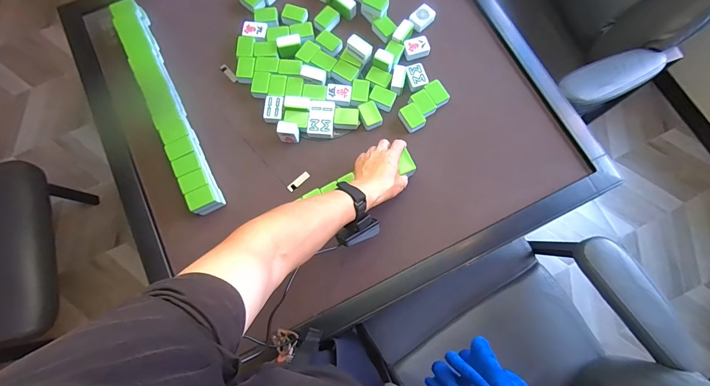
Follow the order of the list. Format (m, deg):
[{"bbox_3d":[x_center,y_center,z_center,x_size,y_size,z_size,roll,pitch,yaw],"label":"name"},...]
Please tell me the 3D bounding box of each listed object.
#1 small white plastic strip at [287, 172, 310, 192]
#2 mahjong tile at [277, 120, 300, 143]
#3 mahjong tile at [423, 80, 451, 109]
[{"bbox_3d":[-0.116,-0.023,0.685,0.052,0.006,0.013,-41,80,-9],"label":"small white plastic strip"},{"bbox_3d":[-0.134,-0.123,0.674,0.038,0.055,0.026,5,76,1],"label":"mahjong tile"},{"bbox_3d":[0.174,-0.210,0.698,0.037,0.020,0.052,-35,79,-8],"label":"mahjong tile"}]

